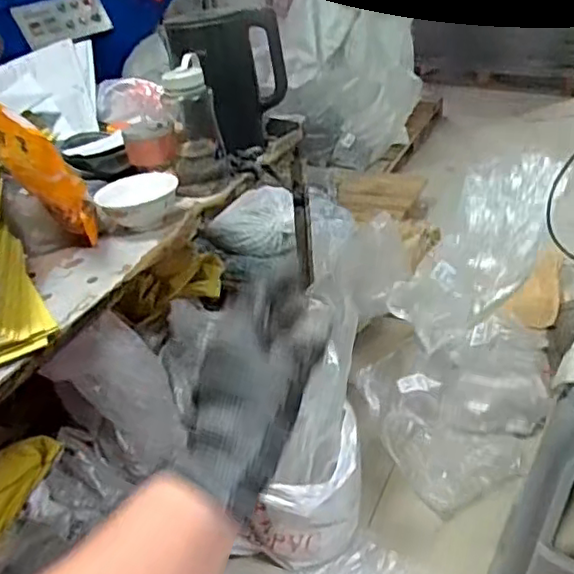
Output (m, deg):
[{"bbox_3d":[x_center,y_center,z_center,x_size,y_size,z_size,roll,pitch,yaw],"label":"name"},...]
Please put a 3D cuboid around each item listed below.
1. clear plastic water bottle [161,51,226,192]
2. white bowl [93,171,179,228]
[{"bbox_3d":[-0.167,-0.281,1.101,0.091,0.198,0.091,-11,32,-8],"label":"clear plastic water bottle"},{"bbox_3d":[-0.237,-0.135,1.020,0.122,0.057,0.122,-4,32,3],"label":"white bowl"}]

